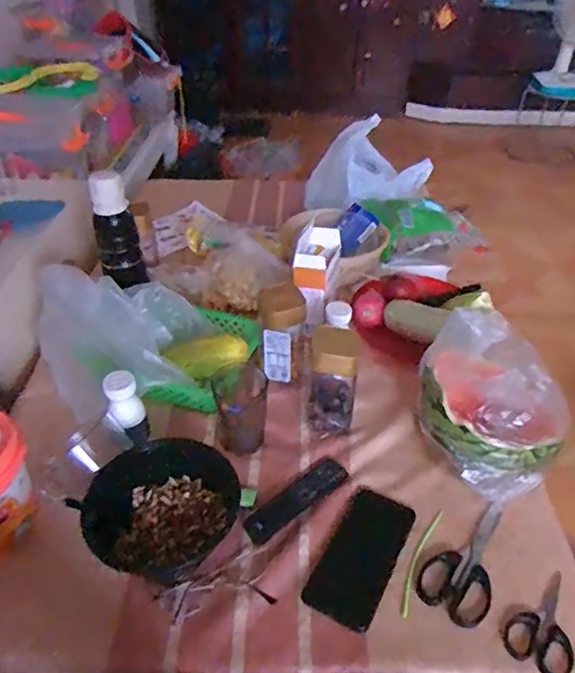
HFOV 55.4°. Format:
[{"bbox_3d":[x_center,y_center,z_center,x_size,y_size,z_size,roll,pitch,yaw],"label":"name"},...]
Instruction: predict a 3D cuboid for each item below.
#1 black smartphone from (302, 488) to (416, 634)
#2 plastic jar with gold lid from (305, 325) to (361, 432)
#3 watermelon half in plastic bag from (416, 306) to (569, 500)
[{"bbox_3d":[0.086,0.250,0.631,0.074,0.006,0.167,20,43,22],"label":"black smartphone"},{"bbox_3d":[0.063,0.058,0.754,0.061,0.135,0.078,3,39,4],"label":"plastic jar with gold lid"},{"bbox_3d":[0.252,0.086,0.695,0.166,0.150,0.211,10,40,12],"label":"watermelon half in plastic bag"}]

